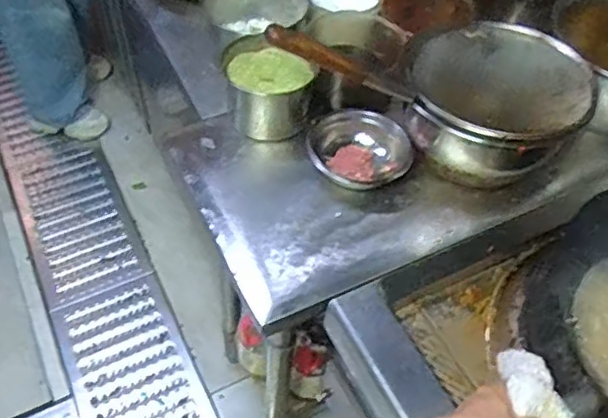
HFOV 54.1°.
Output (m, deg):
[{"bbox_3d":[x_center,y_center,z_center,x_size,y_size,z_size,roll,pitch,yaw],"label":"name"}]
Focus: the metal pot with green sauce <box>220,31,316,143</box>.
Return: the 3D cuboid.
[{"bbox_3d":[-0.059,-0.202,0.996,0.143,0.102,0.150,3,52,-3],"label":"metal pot with green sauce"}]

